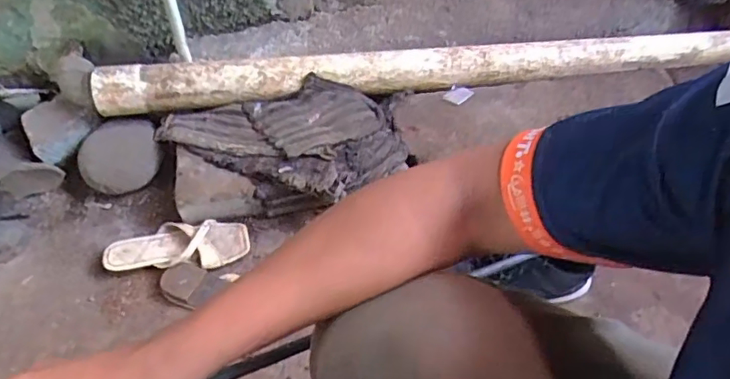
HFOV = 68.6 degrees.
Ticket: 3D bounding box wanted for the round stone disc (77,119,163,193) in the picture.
[{"bbox_3d":[-0.465,-0.064,1.018,0.140,0.026,0.133,7,78,-34],"label":"round stone disc"}]

